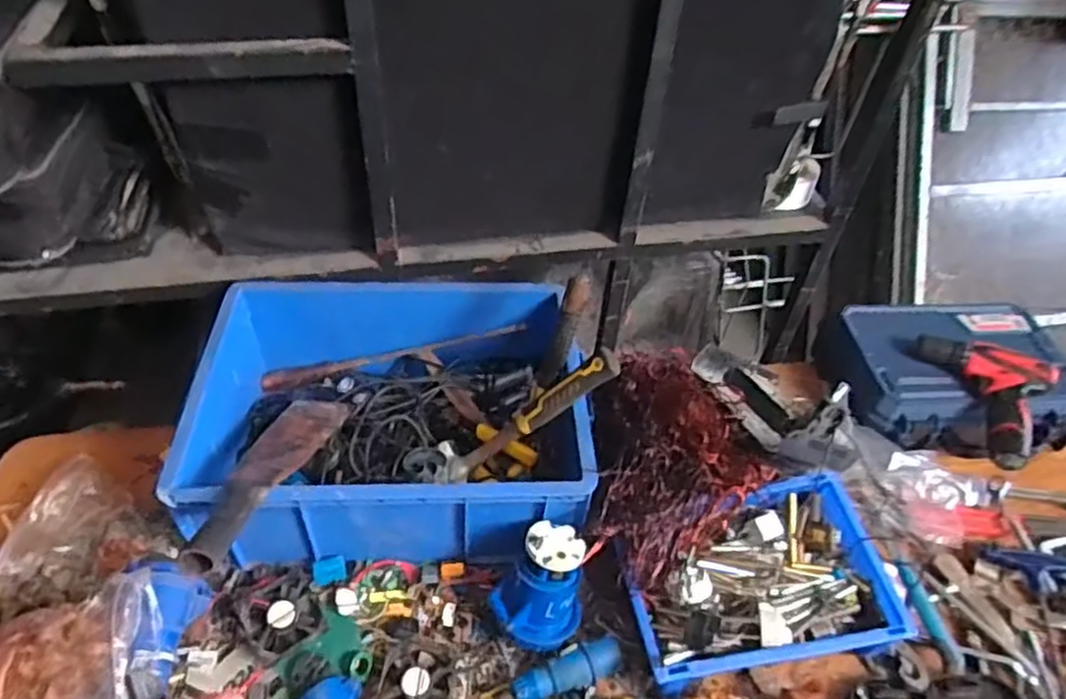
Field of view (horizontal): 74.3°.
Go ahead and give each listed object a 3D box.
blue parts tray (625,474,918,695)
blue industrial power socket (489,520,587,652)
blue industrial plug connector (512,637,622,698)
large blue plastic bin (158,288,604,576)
[{"bbox_3d":[0.270,0.274,0.853,0.320,0.071,0.206,-6,46,-11],"label":"blue parts tray"},{"bbox_3d":[0.010,0.275,0.819,0.103,0.131,0.108,16,46,10],"label":"blue industrial power socket"},{"bbox_3d":[0.041,0.374,0.803,0.127,0.041,0.042,-16,49,-20],"label":"blue industrial plug connector"},{"bbox_3d":[-0.183,0.074,0.964,0.486,0.173,0.435,2,45,-4],"label":"large blue plastic bin"}]

